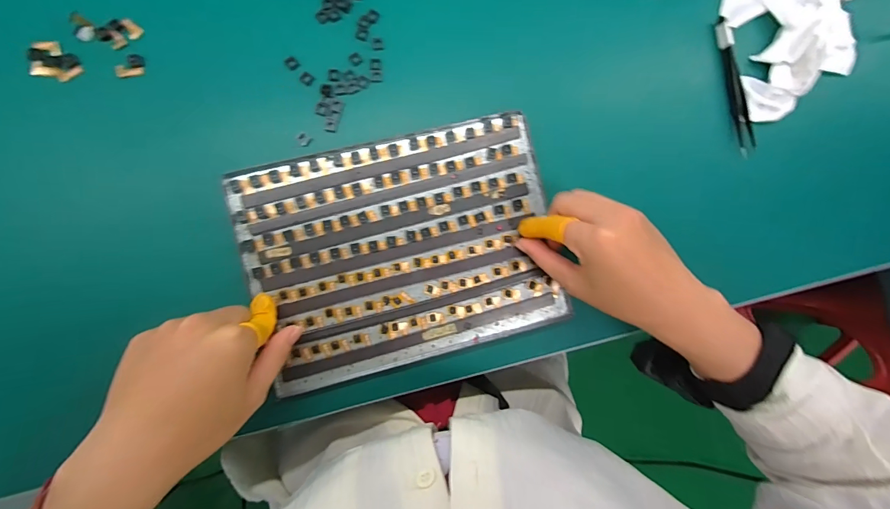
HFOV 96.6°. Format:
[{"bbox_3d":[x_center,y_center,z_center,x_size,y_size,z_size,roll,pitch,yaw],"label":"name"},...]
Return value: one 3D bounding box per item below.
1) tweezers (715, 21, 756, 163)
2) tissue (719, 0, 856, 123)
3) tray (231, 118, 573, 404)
[{"bbox_3d":[0.261,-0.150,0.355,0.012,0.008,0.123,-13,92,-6],"label":"tweezers"},{"bbox_3d":[0.346,-0.218,0.357,0.181,0.028,0.154,-15,92,-6],"label":"tissue"},{"bbox_3d":[-0.033,-0.003,0.327,0.241,0.008,0.182,-13,92,-6],"label":"tray"}]

